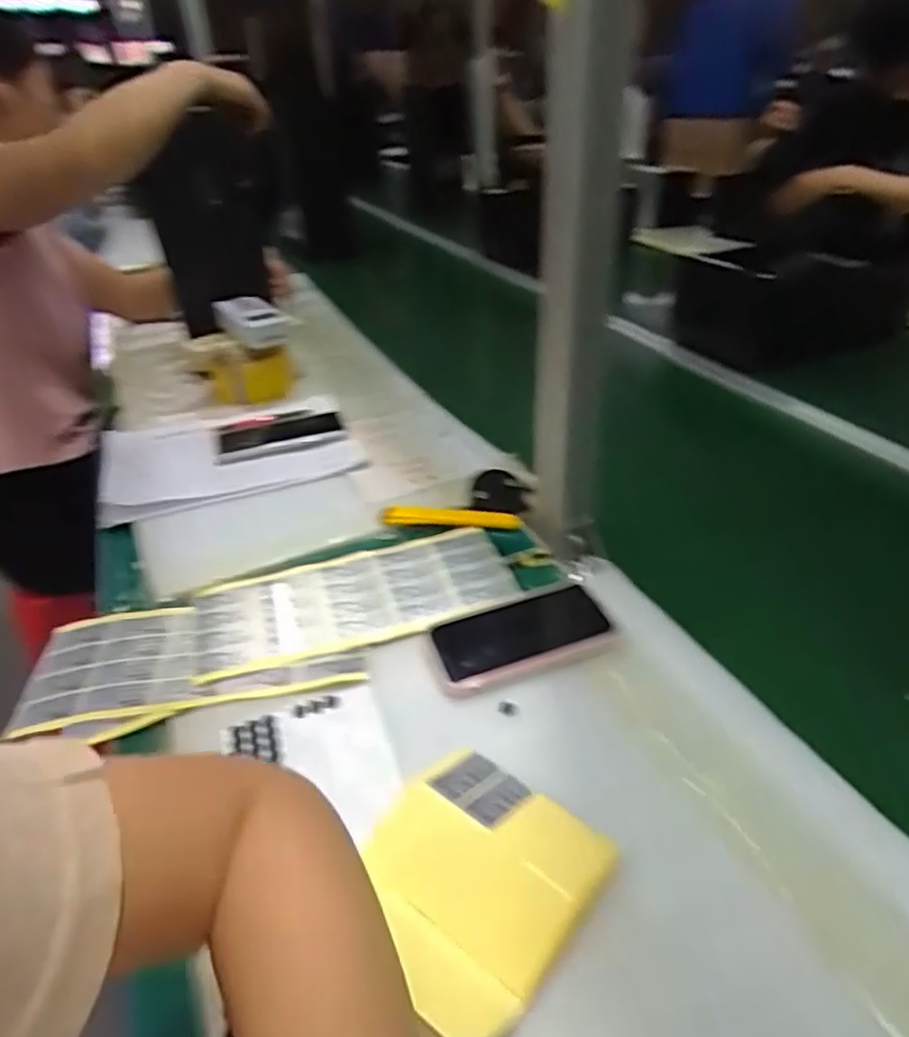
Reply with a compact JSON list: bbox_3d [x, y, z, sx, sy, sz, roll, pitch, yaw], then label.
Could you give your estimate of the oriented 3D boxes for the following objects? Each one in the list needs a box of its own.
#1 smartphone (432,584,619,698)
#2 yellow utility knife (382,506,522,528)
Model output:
[{"bbox_3d":[0.052,0.094,0.548,0.136,0.018,0.075,-10,34,-13],"label":"smartphone"},{"bbox_3d":[-0.003,-0.002,0.696,0.138,0.009,0.019,1,33,5],"label":"yellow utility knife"}]

